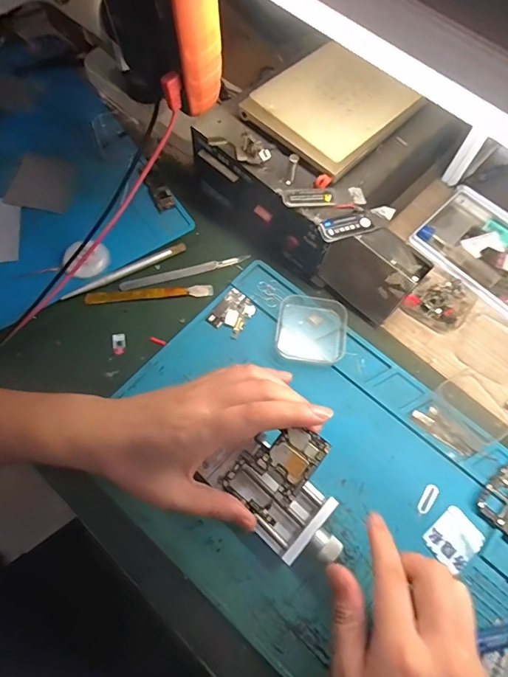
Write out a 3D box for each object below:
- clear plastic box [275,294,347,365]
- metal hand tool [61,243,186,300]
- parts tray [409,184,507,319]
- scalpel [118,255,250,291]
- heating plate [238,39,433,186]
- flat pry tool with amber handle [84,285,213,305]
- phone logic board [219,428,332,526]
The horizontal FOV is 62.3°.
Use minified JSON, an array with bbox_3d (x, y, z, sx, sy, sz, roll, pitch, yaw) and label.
[{"bbox_3d":[0.053,-0.010,0.387,0.062,0.014,0.067,4,68,0],"label":"clear plastic box"},{"bbox_3d":[-0.126,-0.067,0.412,0.125,0.005,0.009,-27,71,-11],"label":"metal hand tool"},{"bbox_3d":[0.258,-0.078,0.430,0.102,0.017,0.177,-39,73,-15],"label":"parts tray"},{"bbox_3d":[-0.068,-0.068,0.422,0.130,0.006,0.012,-15,69,-7],"label":"scalpel"},{"bbox_3d":[0.070,-0.210,0.381,0.111,0.023,0.130,42,73,14],"label":"heating plate"},{"bbox_3d":[-0.101,-0.043,0.408,0.120,0.009,0.012,-6,68,-3],"label":"flat pry tool with amber handle"},{"bbox_3d":[0.015,0.088,0.291,0.045,0.005,0.066,38,81,14],"label":"phone logic board"}]

